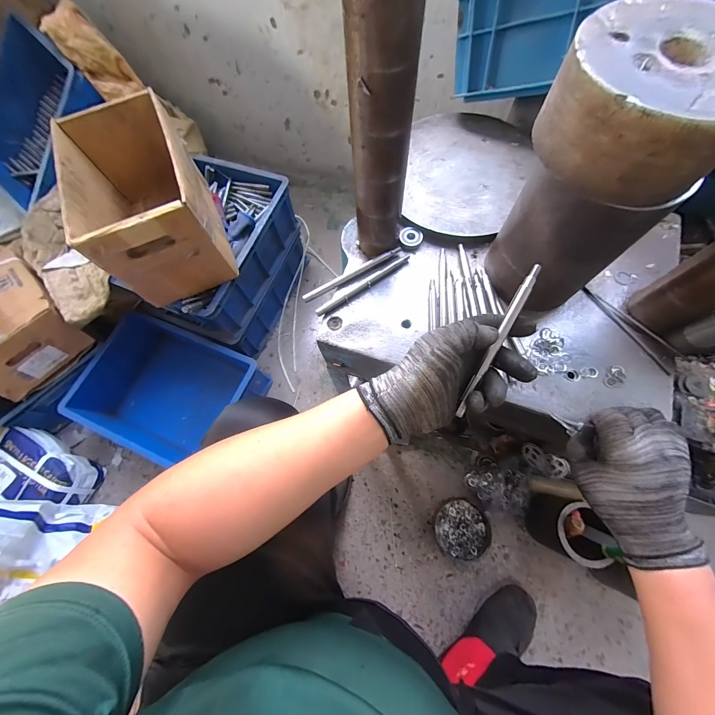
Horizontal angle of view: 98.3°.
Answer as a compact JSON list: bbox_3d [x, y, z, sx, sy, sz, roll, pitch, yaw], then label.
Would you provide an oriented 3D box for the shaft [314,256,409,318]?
[{"bbox_3d":[0.011,-0.106,0.459,0.164,0.012,0.013,-31,72,-8],"label":"shaft"}]

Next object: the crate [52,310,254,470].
[{"bbox_3d":[-0.480,0.085,0.802,0.391,0.185,0.293,22,73,10],"label":"crate"}]

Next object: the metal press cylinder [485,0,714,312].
[{"bbox_3d":[0.241,-0.173,0.337,0.143,0.249,0.135,43,77,16],"label":"metal press cylinder"}]

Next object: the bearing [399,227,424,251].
[{"bbox_3d":[0.083,-0.183,0.479,0.035,0.017,0.032,-1,70,3],"label":"bearing"}]

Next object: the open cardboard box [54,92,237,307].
[{"bbox_3d":[-0.404,-0.307,0.614,0.195,0.195,0.319,-23,71,-6],"label":"open cardboard box"}]

